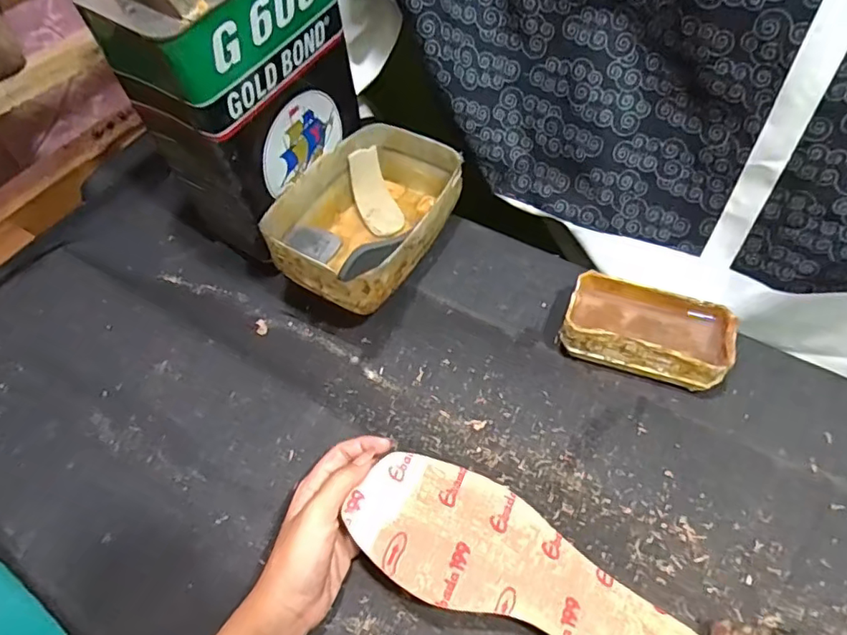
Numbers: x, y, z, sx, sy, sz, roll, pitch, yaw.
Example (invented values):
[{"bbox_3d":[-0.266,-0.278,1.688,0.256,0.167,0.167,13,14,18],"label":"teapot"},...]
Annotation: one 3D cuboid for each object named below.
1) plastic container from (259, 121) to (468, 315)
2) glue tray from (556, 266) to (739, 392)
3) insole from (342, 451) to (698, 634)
[{"bbox_3d":[-0.049,-0.096,0.527,0.126,0.074,0.188,25,58,19],"label":"plastic container"},{"bbox_3d":[0.181,0.013,0.466,0.124,0.048,0.072,17,56,14],"label":"glue tray"},{"bbox_3d":[0.066,0.164,0.357,0.236,0.005,0.081,28,60,9],"label":"insole"}]

